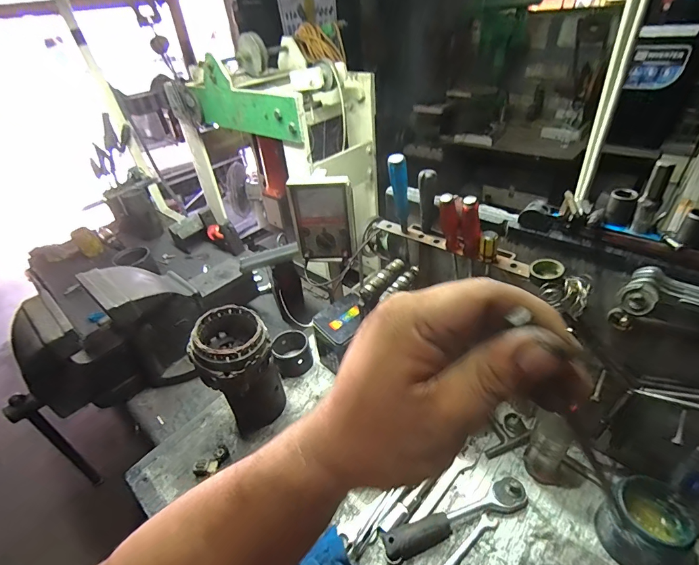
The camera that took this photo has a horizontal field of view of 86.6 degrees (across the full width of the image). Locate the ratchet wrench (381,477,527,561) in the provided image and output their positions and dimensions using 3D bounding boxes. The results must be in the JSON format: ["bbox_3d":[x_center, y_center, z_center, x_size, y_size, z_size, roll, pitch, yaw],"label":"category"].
[{"bbox_3d":[0.167,0.366,0.581,0.238,0.037,0.041,-15,38,-11],"label":"ratchet wrench"}]

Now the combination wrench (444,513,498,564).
[{"bbox_3d":[0.171,0.404,0.560,0.142,0.010,0.021,-27,42,-25],"label":"combination wrench"}]

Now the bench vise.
[{"bbox_3d":[-0.498,0.101,0.882,0.180,0.274,0.526,25,47,34],"label":"bench vise"}]

